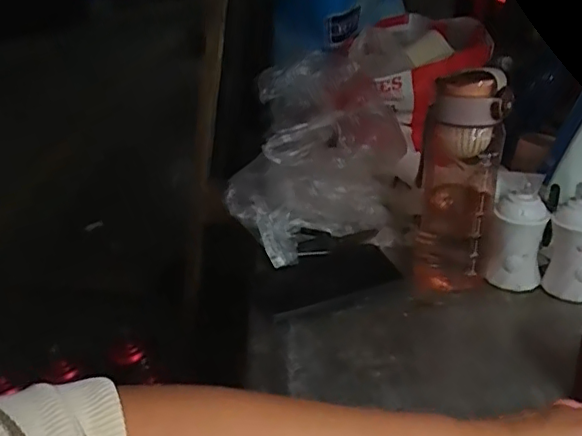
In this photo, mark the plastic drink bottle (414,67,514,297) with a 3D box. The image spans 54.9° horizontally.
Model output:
[{"bbox_3d":[0.172,-0.031,0.581,0.084,0.226,0.065,-1,27,12],"label":"plastic drink bottle"}]

